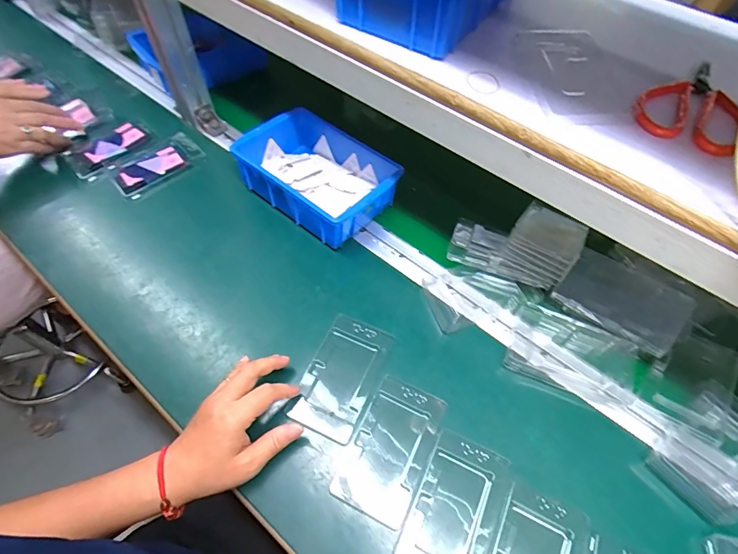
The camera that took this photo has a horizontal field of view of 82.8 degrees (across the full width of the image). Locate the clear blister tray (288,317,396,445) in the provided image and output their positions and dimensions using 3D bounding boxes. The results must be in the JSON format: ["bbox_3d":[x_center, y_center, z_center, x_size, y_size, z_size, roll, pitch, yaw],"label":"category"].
[{"bbox_3d":[-0.029,0.105,0.454,0.071,0.015,0.126,21,56,13],"label":"clear blister tray"}]

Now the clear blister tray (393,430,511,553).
[{"bbox_3d":[0.078,0.218,0.389,0.071,0.015,0.125,23,59,13],"label":"clear blister tray"}]

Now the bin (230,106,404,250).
[{"bbox_3d":[-0.068,-0.136,0.578,0.202,0.071,0.135,35,62,19],"label":"bin"}]

